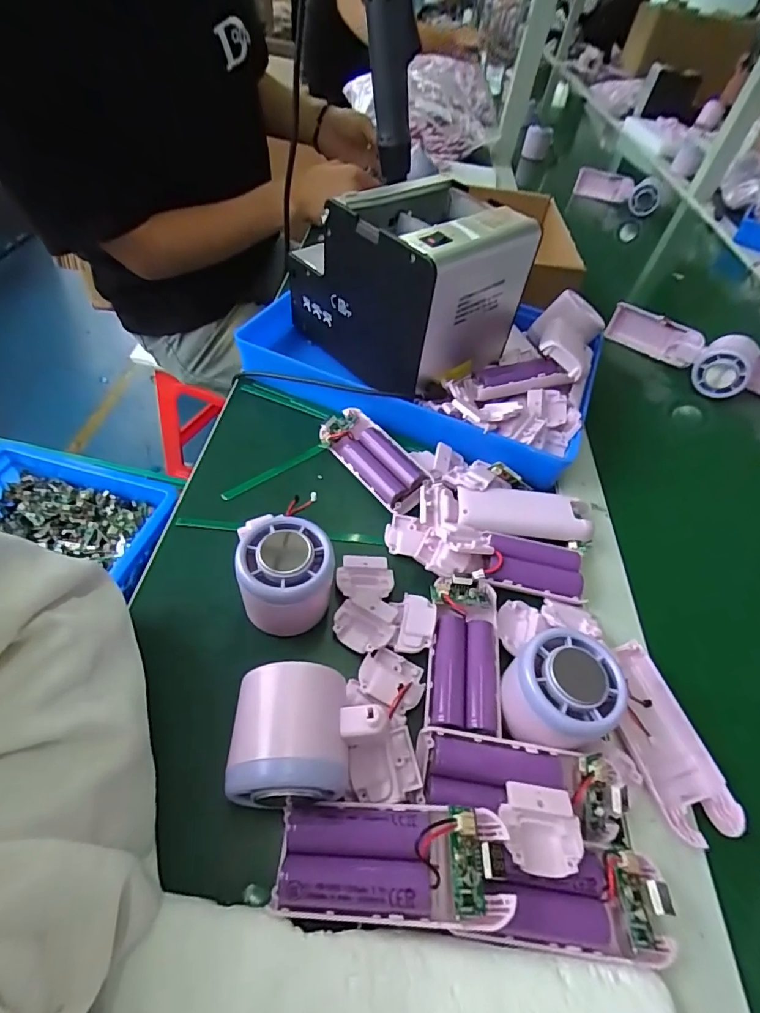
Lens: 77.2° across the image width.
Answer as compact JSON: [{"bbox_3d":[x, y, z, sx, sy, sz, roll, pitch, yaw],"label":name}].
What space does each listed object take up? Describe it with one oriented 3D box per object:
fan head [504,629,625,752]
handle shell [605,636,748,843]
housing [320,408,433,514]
[{"bbox_3d":[0.098,0.102,0.261,0.061,0.038,0.057,4,51,-5],"label":"fan head"},{"bbox_3d":[0.162,0.133,0.278,0.046,0.015,0.103,-5,52,-13],"label":"handle shell"},{"bbox_3d":[-0.006,-0.041,0.385,0.039,0.018,0.101,-31,62,-29],"label":"housing"}]

